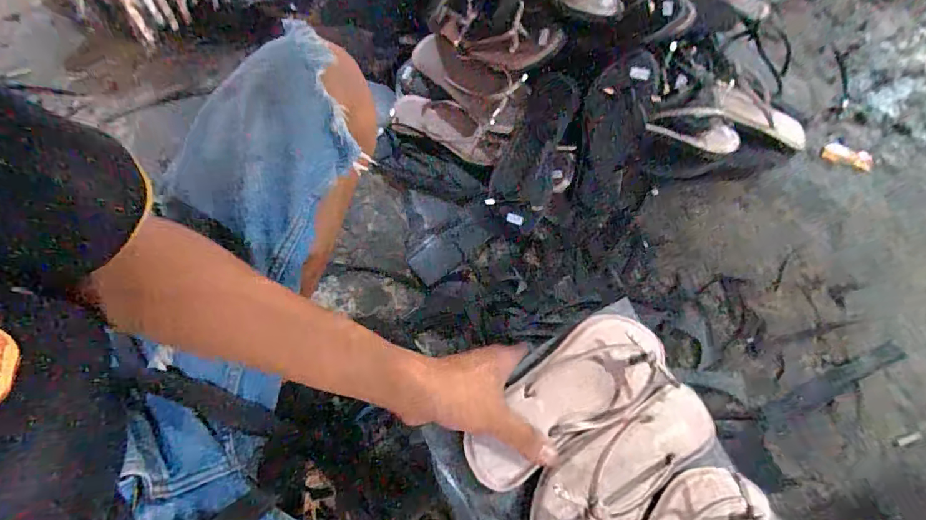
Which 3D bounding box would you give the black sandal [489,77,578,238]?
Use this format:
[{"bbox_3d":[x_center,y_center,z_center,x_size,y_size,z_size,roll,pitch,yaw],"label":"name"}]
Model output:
[{"bbox_3d":[0.106,-0.160,0.725,0.088,0.034,0.244,21,99,12],"label":"black sandal"}]

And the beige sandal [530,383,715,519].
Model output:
[{"bbox_3d":[0.152,0.179,0.415,0.236,0.052,0.090,-23,63,-30],"label":"beige sandal"}]

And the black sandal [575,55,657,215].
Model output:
[{"bbox_3d":[0.227,-0.185,0.699,0.089,0.220,0.032,5,22,4],"label":"black sandal"}]

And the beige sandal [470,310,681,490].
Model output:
[{"bbox_3d":[0.103,0.120,0.431,0.231,0.037,0.087,-26,64,-24],"label":"beige sandal"}]

